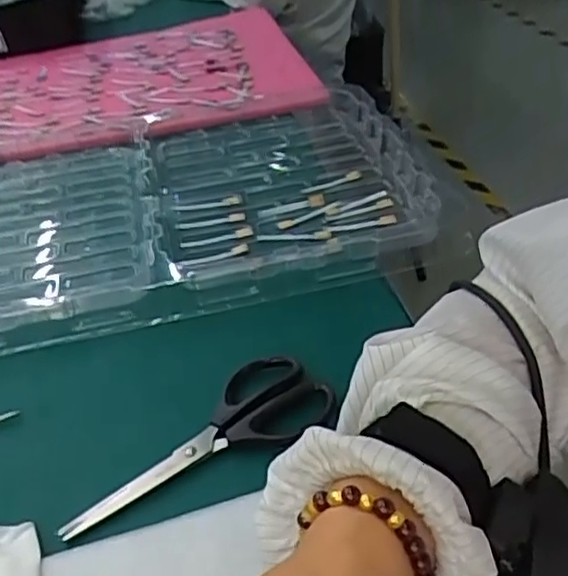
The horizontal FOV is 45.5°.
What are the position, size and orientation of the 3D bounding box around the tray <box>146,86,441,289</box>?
[{"bbox_3d":[-0.006,-0.110,0.606,0.215,0.029,0.287,-12,38,-6],"label":"tray"}]

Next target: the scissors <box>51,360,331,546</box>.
[{"bbox_3d":[-0.053,0.085,0.394,0.162,0.013,0.065,-21,40,-18],"label":"scissors"}]

